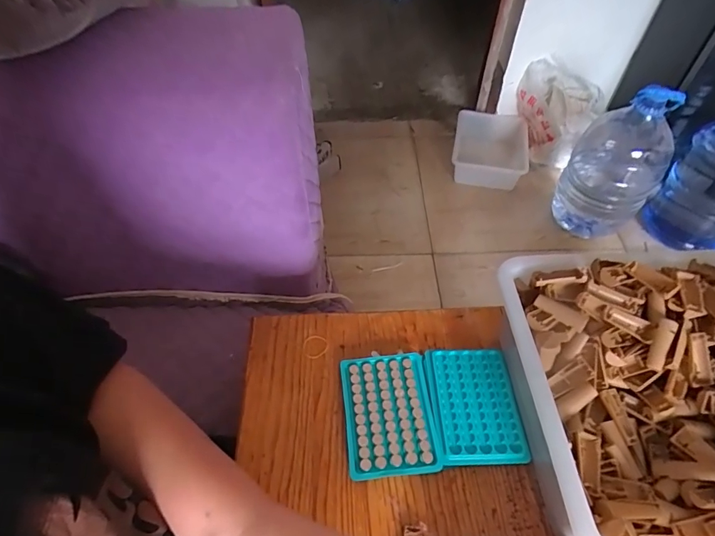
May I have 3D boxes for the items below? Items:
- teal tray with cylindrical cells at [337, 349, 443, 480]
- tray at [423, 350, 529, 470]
[{"bbox_3d":[0.033,0.159,0.471,0.093,0.016,0.128,-5,52,-3],"label":"teal tray with cylindrical cells"},{"bbox_3d":[0.130,0.152,0.479,0.091,0.017,0.127,-2,52,-1],"label":"tray"}]

